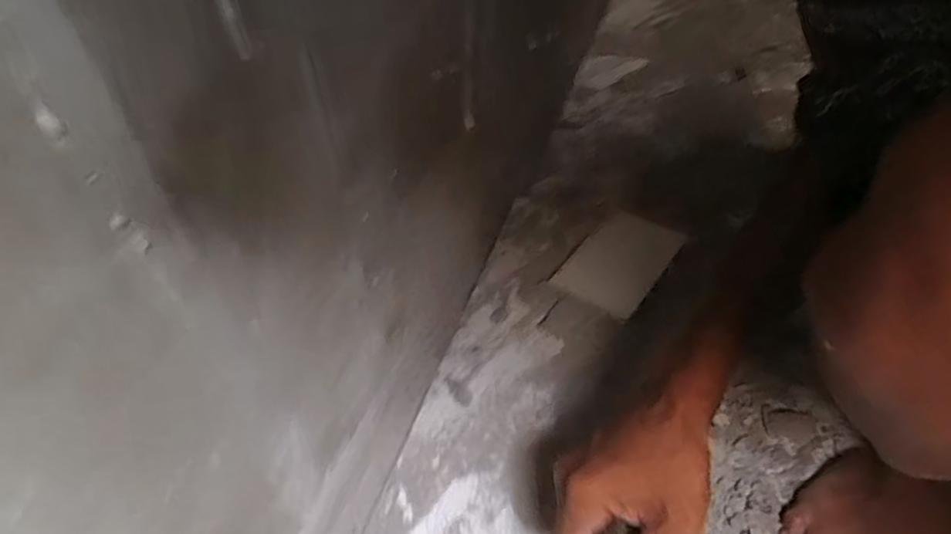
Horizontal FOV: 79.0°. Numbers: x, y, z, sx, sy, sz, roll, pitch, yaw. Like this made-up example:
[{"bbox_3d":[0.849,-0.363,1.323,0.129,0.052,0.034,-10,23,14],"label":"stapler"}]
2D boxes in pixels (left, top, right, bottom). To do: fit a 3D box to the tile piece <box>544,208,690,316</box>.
[{"bbox_3d":[0.157,-0.008,0.621,0.089,0.015,0.144,31,54,23],"label":"tile piece"}]

